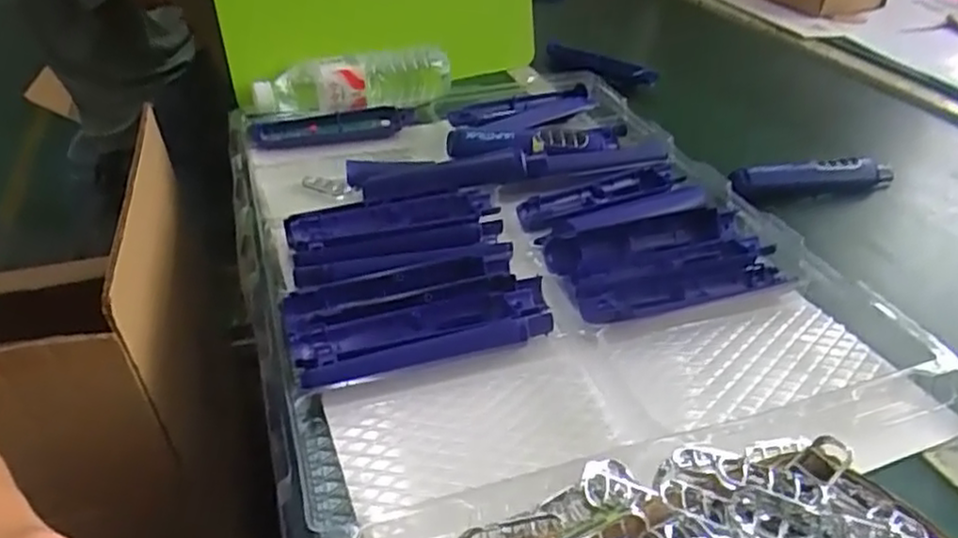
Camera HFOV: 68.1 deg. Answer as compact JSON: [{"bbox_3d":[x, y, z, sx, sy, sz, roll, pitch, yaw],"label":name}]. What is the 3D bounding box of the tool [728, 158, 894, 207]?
[{"bbox_3d":[0.325,-0.085,0.694,0.167,0.034,0.026,-7,36,-10],"label":"tool"}]

